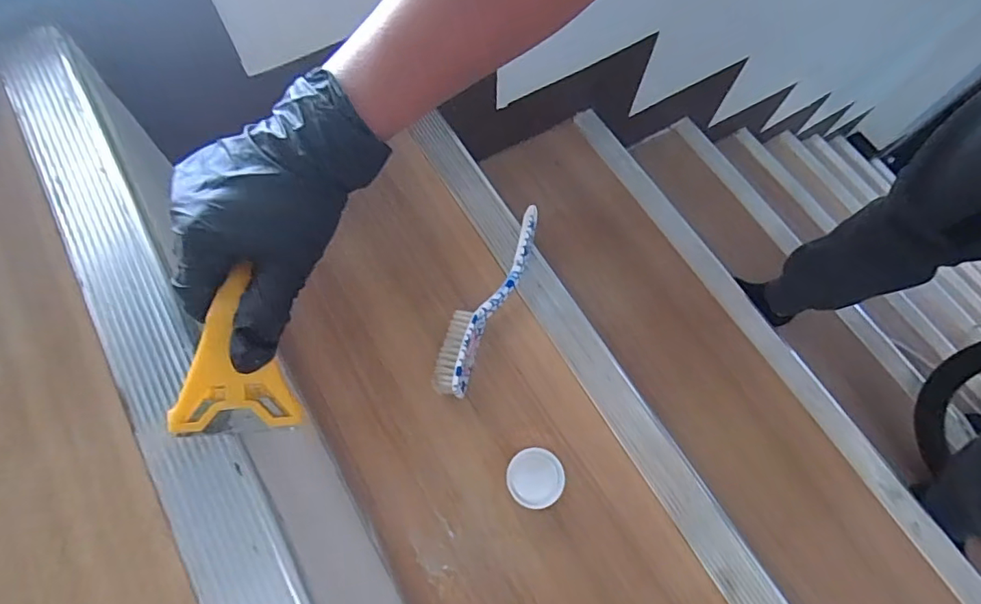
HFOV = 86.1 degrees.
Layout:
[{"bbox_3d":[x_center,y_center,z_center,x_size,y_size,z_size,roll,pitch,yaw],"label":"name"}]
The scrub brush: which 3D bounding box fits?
[{"bbox_3d":[0.000,-0.007,0.508,0.041,0.037,0.207,24,70,7],"label":"scrub brush"}]

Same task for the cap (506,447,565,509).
[{"bbox_3d":[0.038,0.153,0.457,0.047,0.023,0.048,1,69,-2],"label":"cap"}]

